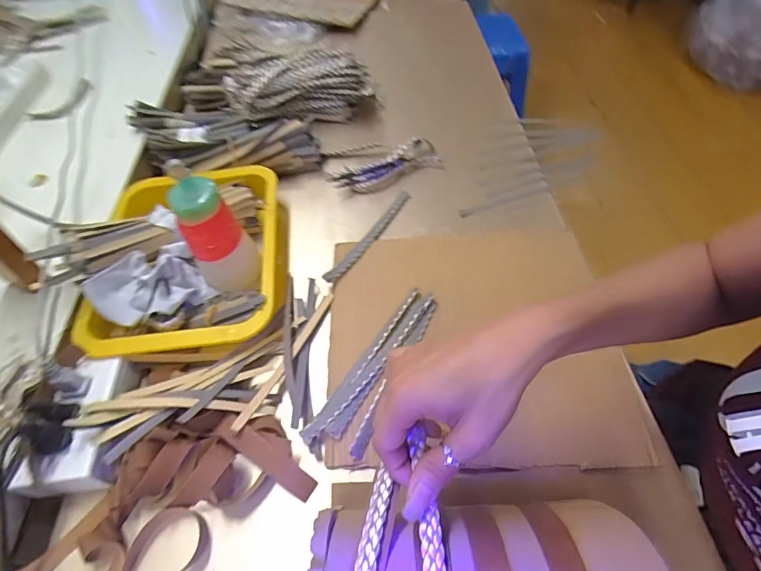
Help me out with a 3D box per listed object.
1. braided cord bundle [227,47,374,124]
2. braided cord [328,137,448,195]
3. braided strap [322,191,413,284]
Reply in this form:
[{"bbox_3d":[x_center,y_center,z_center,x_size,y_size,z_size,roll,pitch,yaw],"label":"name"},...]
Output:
[{"bbox_3d":[-0.121,-0.300,0.648,0.219,0.064,0.095,-3,54,1],"label":"braided cord bundle"},{"bbox_3d":[0.008,-0.163,0.595,0.151,0.025,0.054,-21,56,-12],"label":"braided cord"},{"bbox_3d":[-0.010,-0.063,0.531,0.014,0.008,0.176,28,60,21],"label":"braided strap"}]

